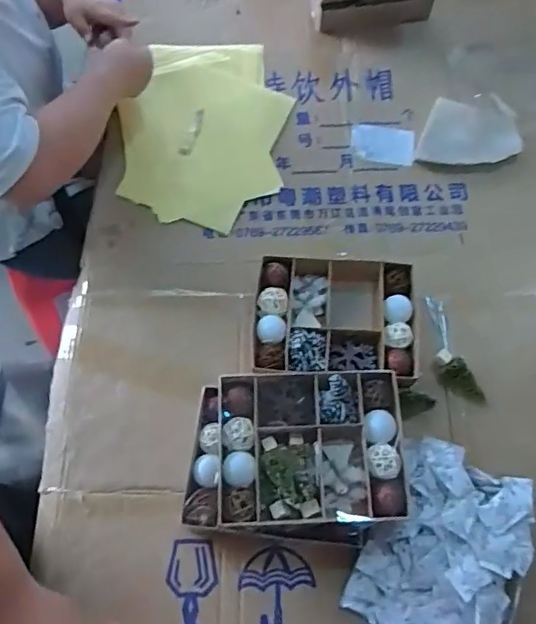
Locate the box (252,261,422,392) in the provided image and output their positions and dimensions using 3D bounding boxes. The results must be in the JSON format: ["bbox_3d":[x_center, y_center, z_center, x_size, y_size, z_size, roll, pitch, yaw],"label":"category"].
[{"bbox_3d":[0.089,0.011,0.760,0.213,0.040,0.179,3,67,0],"label":"box"}]

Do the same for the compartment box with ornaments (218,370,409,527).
[{"bbox_3d":[0.048,0.155,0.655,0.206,0.041,0.172,-1,67,-1],"label":"compartment box with ornaments"}]

